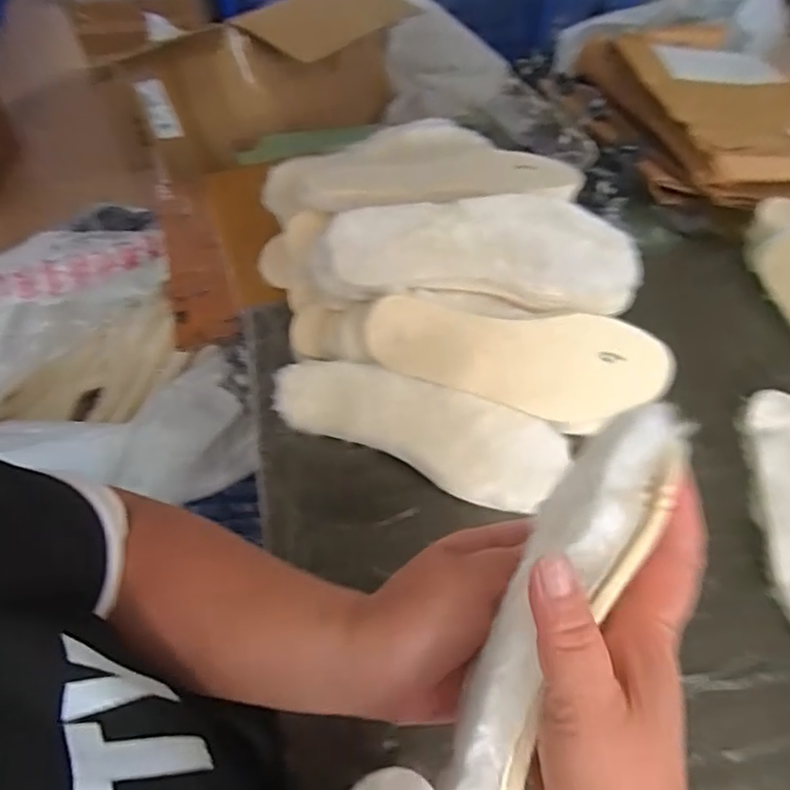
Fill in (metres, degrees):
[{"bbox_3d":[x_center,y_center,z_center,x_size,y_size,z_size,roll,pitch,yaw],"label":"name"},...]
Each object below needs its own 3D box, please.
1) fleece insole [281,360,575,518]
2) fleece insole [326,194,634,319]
[{"bbox_3d":[0.018,0.026,0.534,0.259,0.024,0.085,20,80,10],"label":"fleece insole"},{"bbox_3d":[0.082,-0.125,0.539,0.284,0.043,0.099,0,90,-1],"label":"fleece insole"}]

